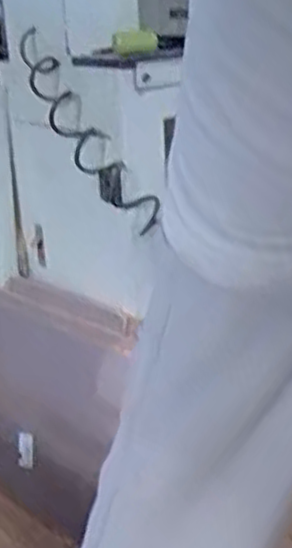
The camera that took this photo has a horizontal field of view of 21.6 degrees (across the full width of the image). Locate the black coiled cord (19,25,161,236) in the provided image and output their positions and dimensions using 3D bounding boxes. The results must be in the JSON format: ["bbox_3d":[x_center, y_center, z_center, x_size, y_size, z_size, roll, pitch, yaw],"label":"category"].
[{"bbox_3d":[-0.134,-0.272,1.381,0.079,0.079,0.535,-16,58,-29],"label":"black coiled cord"}]

